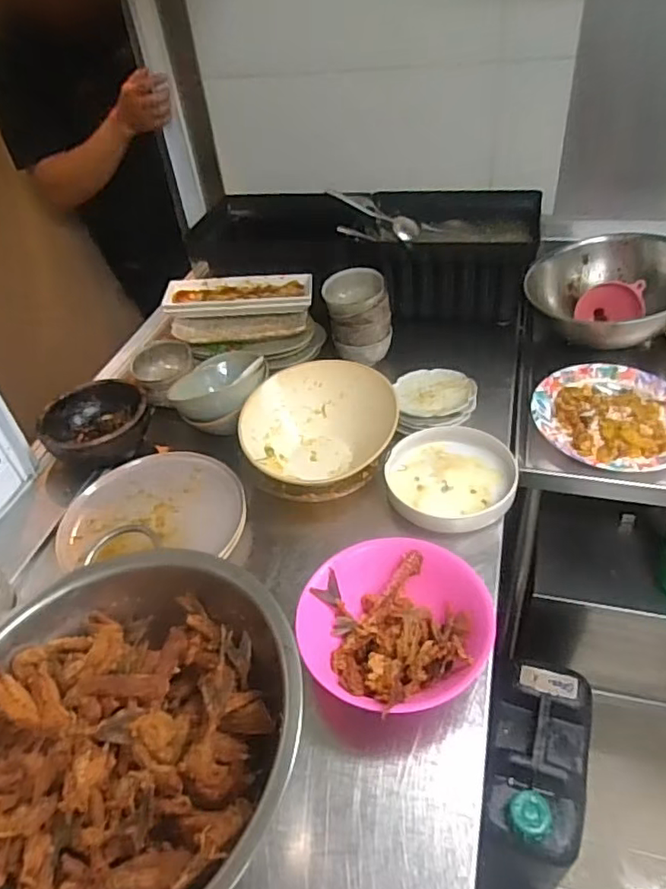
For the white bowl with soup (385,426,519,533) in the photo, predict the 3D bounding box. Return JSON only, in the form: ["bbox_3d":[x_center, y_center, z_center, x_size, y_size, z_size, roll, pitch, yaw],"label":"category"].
[{"bbox_3d":[0.174,0.047,0.903,0.190,0.039,0.175,13,45,22],"label":"white bowl with soup"}]

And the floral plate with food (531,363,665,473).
[{"bbox_3d":[0.454,-0.048,0.981,0.224,0.040,0.237,-4,41,4],"label":"floral plate with food"}]

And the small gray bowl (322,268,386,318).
[{"bbox_3d":[0.037,-0.279,1.101,0.108,0.048,0.095,-15,42,-9],"label":"small gray bowl"}]

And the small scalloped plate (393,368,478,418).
[{"bbox_3d":[0.171,-0.088,1.012,0.128,0.019,0.132,-4,41,4],"label":"small scalloped plate"}]

